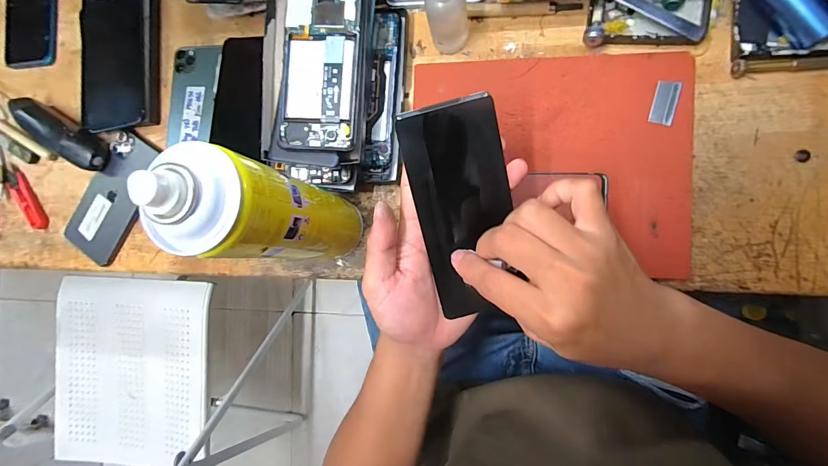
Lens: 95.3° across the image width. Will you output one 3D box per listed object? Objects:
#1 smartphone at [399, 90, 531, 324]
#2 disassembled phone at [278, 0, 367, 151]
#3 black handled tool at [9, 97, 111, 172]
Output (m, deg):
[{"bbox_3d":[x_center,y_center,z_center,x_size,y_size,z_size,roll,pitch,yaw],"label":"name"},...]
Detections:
[{"bbox_3d":[0.039,-0.015,0.282,0.069,0.006,0.158,-15,106,-2],"label":"smartphone"},{"bbox_3d":[-0.084,-0.154,0.341,0.071,0.014,0.154,5,90,11],"label":"disassembled phone"},{"bbox_3d":[-0.423,-0.116,0.452,0.133,0.034,0.036,31,95,10],"label":"black handled tool"}]

